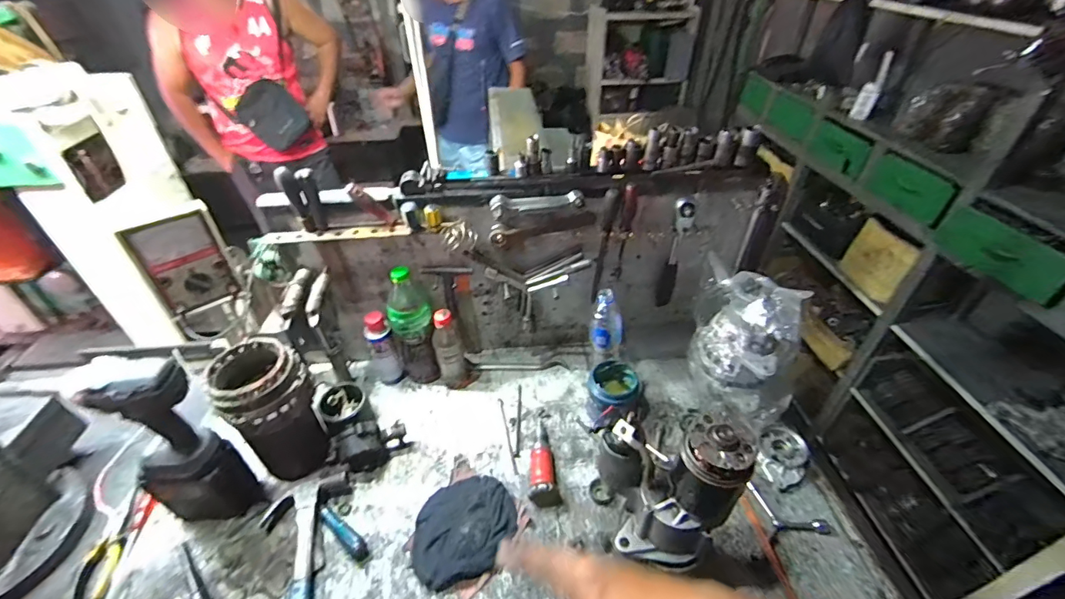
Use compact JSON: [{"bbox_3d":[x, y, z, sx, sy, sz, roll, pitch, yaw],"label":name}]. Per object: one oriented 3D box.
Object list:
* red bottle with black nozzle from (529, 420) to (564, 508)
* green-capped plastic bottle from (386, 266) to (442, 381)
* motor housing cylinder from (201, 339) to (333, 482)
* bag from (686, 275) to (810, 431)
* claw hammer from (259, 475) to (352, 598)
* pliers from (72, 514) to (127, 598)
[{"bbox_3d":[0.018,0.273,0.799,0.051,0.053,0.159,-2,39,-3],"label":"red bottle with black nozzle"},{"bbox_3d":[-0.230,0.054,0.885,0.076,0.258,0.073,-12,41,-14],"label":"green-capped plastic bottle"},{"bbox_3d":[-0.433,0.187,0.775,0.121,0.235,0.128,-23,45,-26],"label":"motor housing cylinder"},{"bbox_3d":[0.380,0.070,0.841,0.119,0.254,0.215,-14,41,-17],"label":"bag"},{"bbox_3d":[-0.350,0.414,0.646,0.117,0.032,0.321,-5,40,-7],"label":"claw hammer"},{"bbox_3d":[-0.676,0.404,0.719,0.048,0.025,0.149,-13,41,-16],"label":"pliers"}]

